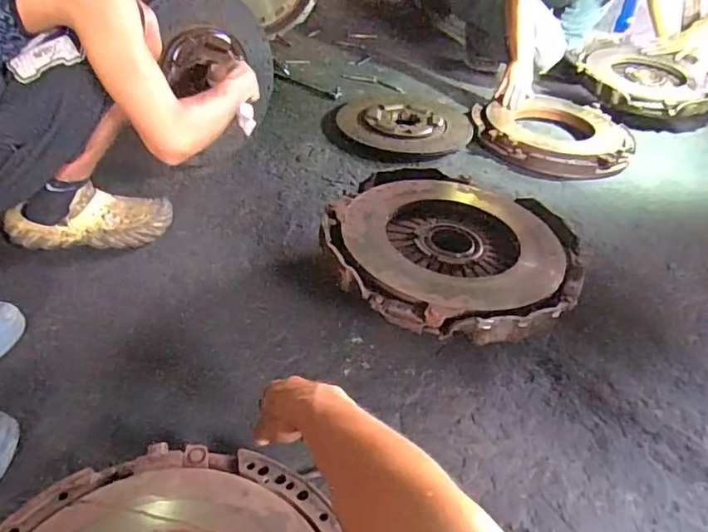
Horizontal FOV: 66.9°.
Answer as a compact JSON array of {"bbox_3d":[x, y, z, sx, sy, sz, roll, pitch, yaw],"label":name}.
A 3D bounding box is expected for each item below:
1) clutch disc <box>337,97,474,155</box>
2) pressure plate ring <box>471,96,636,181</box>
[{"bbox_3d":[0.151,-0.413,1.553,0.370,0.038,0.313,-5,43,-13],"label":"clutch disc"},{"bbox_3d":[0.573,-0.386,1.563,0.434,0.058,0.416,3,40,-3],"label":"pressure plate ring"}]

